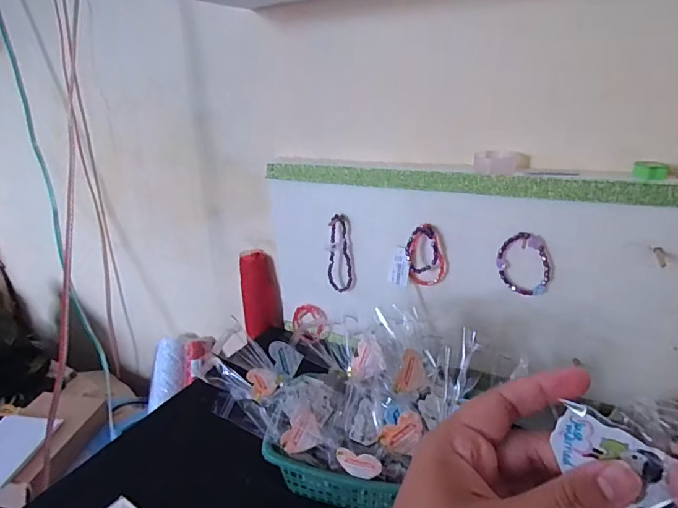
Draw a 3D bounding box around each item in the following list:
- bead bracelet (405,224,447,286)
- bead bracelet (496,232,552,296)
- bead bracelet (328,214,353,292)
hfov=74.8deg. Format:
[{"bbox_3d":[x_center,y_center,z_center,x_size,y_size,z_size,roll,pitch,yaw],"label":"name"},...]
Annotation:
[{"bbox_3d":[0.120,0.003,0.610,0.054,0.085,0.016,2,22,9],"label":"bead bracelet"},{"bbox_3d":[0.231,0.014,0.556,0.063,0.080,0.010,8,24,23],"label":"bead bracelet"},{"bbox_3d":[0.001,0.000,0.682,0.037,0.122,0.009,-1,22,2],"label":"bead bracelet"}]

